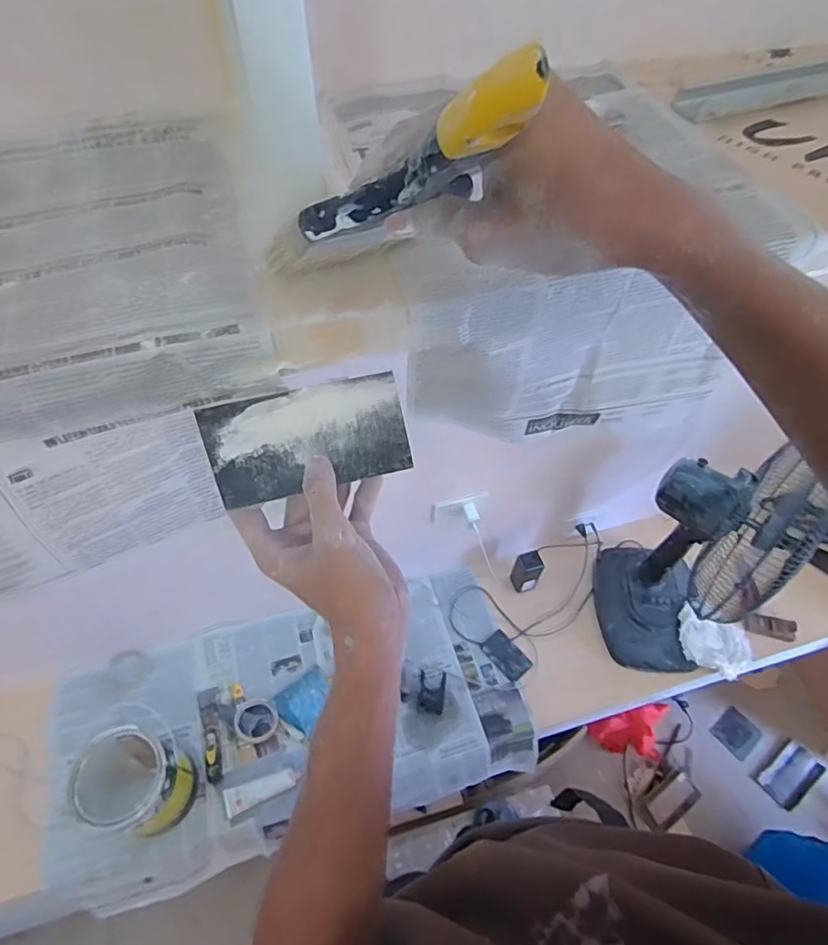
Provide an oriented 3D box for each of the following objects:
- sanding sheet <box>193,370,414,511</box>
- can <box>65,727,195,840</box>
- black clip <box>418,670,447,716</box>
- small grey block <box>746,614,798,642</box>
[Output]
[{"bbox_3d":[-0.073,-0.028,0.376,0.136,0.010,0.095,-15,52,-10],"label":"sanding sheet"},{"bbox_3d":[-0.525,0.591,1.050,0.174,0.188,0.166,0,55,-1],"label":"can"},{"bbox_3d":[0.040,0.484,1.224,0.064,0.052,0.087,5,55,3],"label":"black clip"},{"bbox_3d":[0.848,0.368,1.309,0.103,0.020,0.046,8,53,27],"label":"small grey block"}]

